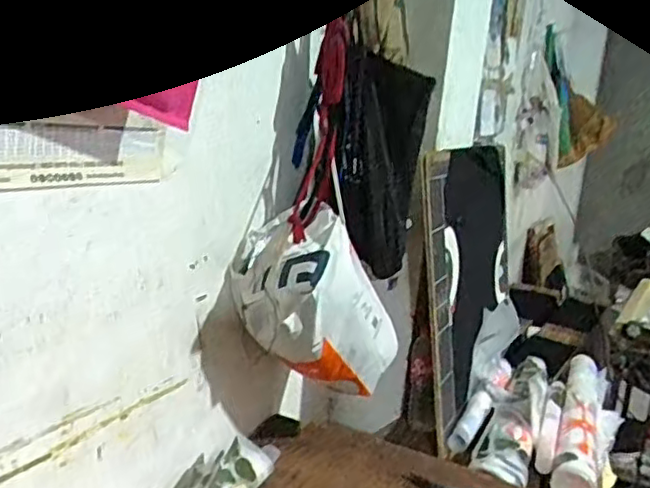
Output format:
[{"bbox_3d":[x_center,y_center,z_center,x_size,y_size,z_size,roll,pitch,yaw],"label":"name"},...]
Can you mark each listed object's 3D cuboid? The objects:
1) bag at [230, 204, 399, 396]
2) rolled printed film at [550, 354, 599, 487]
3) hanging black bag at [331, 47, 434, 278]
[{"bbox_3d":[-0.013,0.110,1.092,0.276,0.272,0.195,6,13,2],"label":"bag"},{"bbox_3d":[0.564,0.376,1.464,0.080,0.085,0.626,10,14,21],"label":"rolled printed film"},{"bbox_3d":[0.086,-0.138,1.130,0.146,0.345,0.074,6,13,3],"label":"hanging black bag"}]

